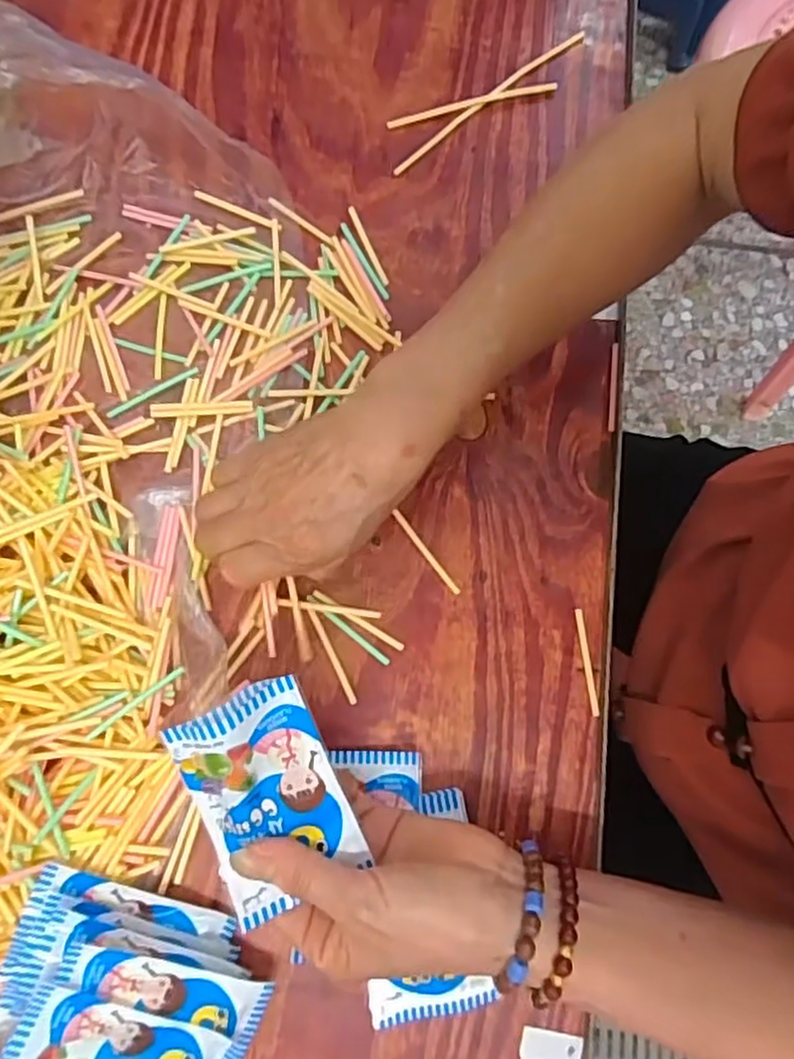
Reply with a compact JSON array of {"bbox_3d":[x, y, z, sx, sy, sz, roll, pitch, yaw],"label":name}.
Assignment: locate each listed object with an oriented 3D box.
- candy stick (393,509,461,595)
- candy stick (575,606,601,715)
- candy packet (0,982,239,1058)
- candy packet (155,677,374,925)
[{"bbox_3d":[0.018,0.014,0.420,0.005,0.004,0.063,-37,80,-8],"label":"candy stick"},{"bbox_3d":[0.114,0.079,0.410,0.005,0.004,0.063,-7,78,-2],"label":"candy stick"},{"bbox_3d":[-0.138,0.264,0.342,0.102,0.009,0.061,29,93,-15],"label":"candy packet"},{"bbox_3d":[-0.056,0.121,0.305,0.061,0.014,0.102,-19,104,-11],"label":"candy packet"}]

